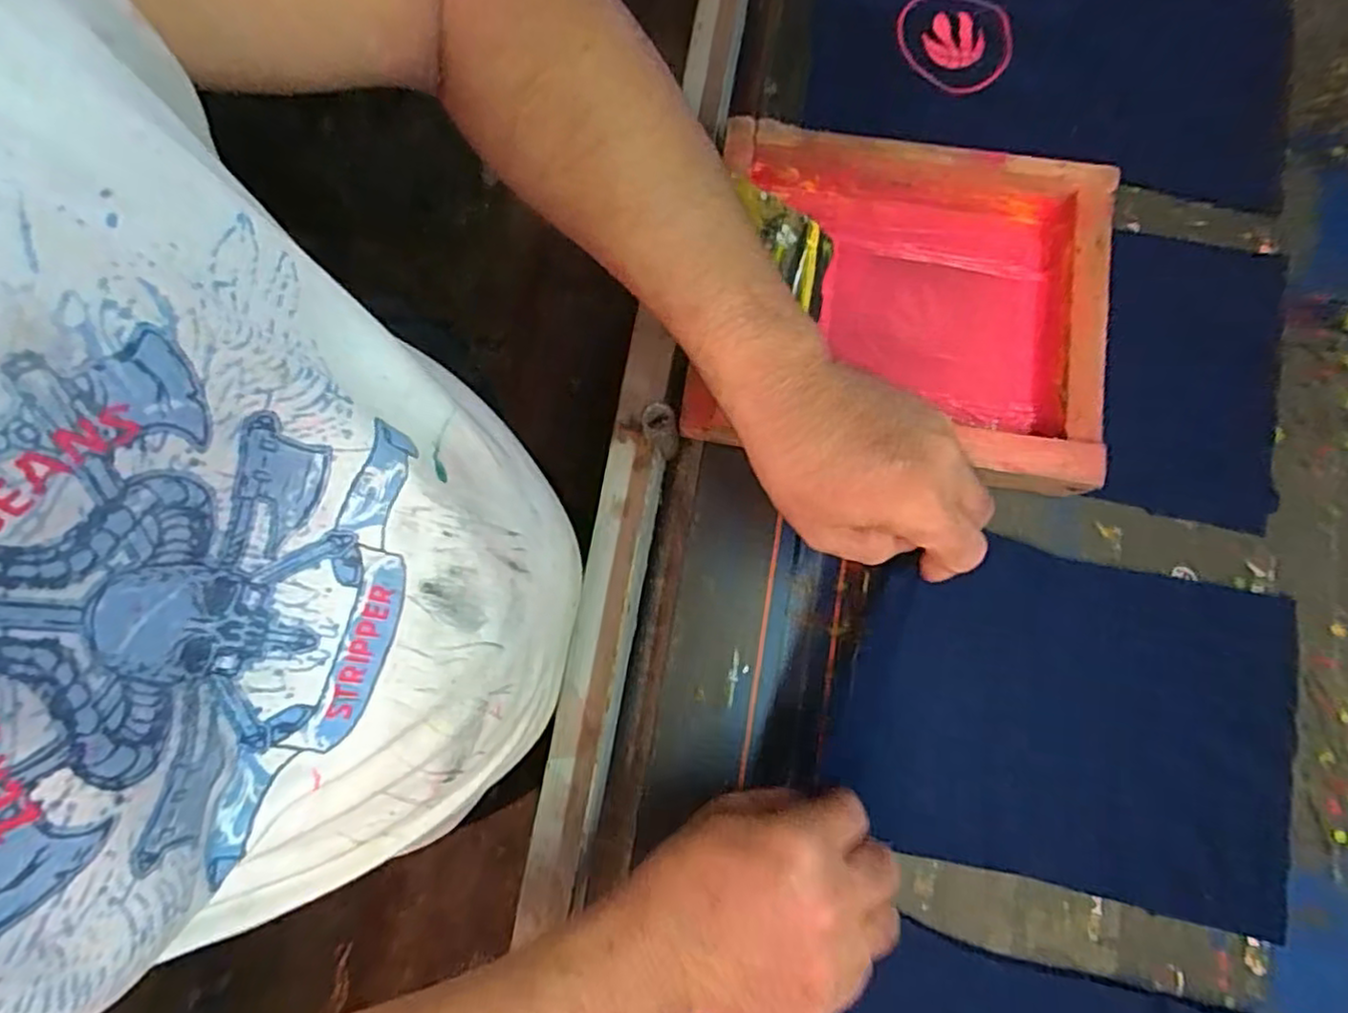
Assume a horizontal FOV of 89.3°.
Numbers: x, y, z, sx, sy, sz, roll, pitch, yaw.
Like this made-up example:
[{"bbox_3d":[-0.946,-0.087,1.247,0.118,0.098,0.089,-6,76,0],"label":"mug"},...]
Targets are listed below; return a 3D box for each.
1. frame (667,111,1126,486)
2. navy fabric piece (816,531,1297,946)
[{"bbox_3d":[0.151,-0.136,0.461,0.256,0.049,0.221,10,79,3],"label":"frame"},{"bbox_3d":[0.248,0.133,0.432,0.272,0.011,0.200,11,80,5],"label":"navy fabric piece"}]

